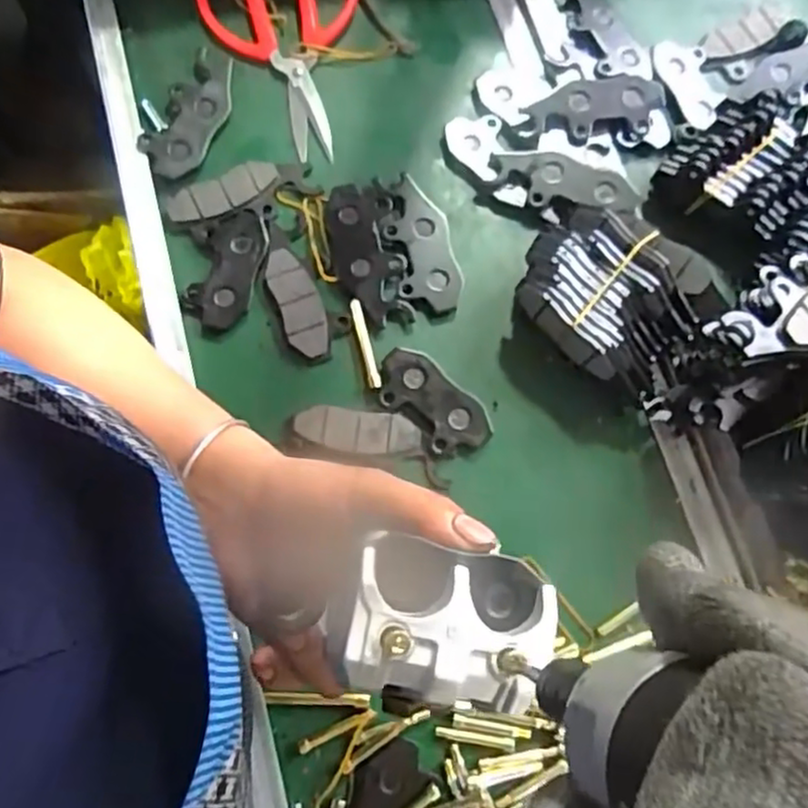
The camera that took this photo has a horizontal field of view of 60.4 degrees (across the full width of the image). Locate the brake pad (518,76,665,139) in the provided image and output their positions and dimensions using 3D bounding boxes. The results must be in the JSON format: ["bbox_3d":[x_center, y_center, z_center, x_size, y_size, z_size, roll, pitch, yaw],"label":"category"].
[{"bbox_3d":[0.124,-0.191,0.447,0.093,0.008,0.036,-5,91,-7],"label":"brake pad"}]

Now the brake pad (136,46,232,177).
[{"bbox_3d":[-0.136,-0.187,0.445,0.040,0.008,0.090,25,75,4],"label":"brake pad"}]

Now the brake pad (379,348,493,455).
[{"bbox_3d":[0.016,-0.001,0.405,0.073,0.006,0.037,42,77,8],"label":"brake pad"}]

